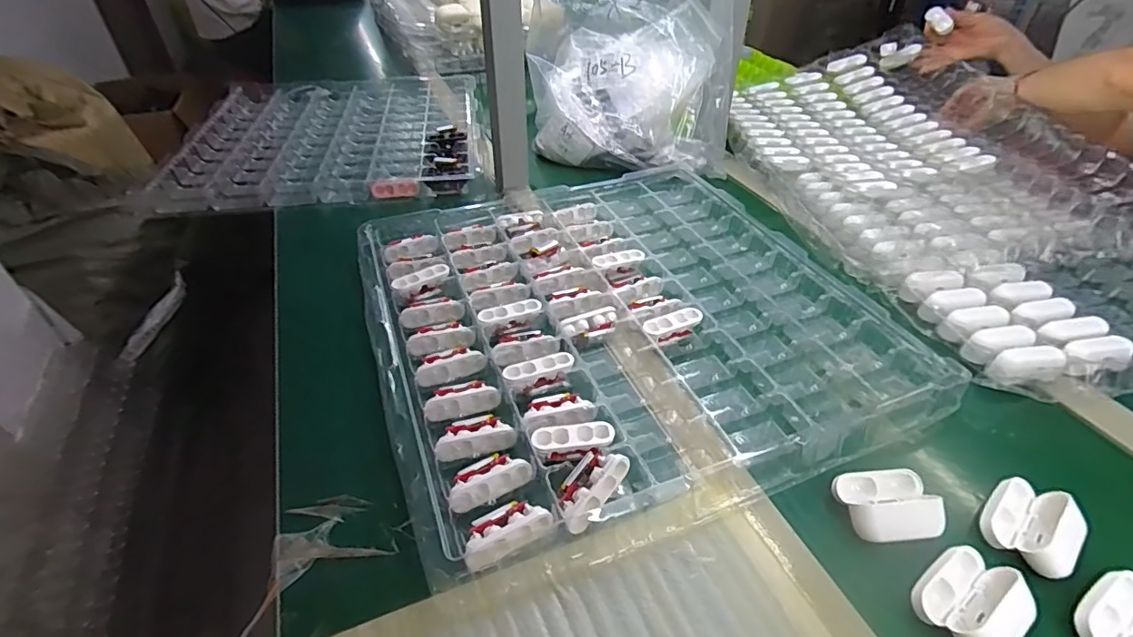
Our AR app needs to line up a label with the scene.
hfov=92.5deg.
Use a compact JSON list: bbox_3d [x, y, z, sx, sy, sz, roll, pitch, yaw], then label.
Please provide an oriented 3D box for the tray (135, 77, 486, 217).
[{"bbox_3d":[-0.389,-0.317,0.919,0.466,0.058,0.468,-5,41,-6],"label":"tray"}]

